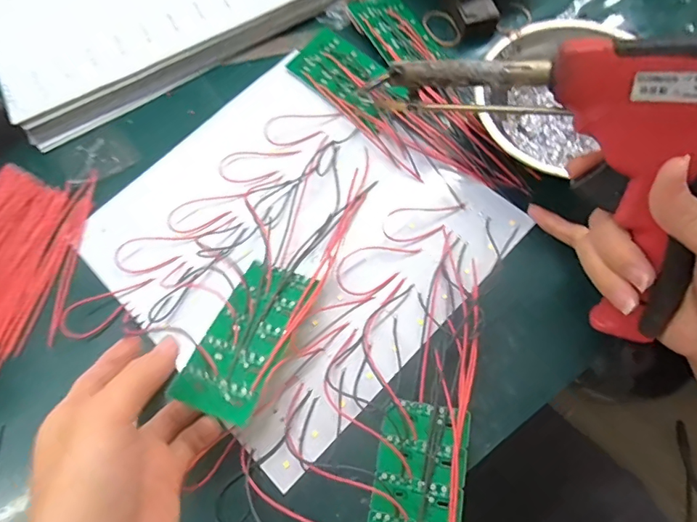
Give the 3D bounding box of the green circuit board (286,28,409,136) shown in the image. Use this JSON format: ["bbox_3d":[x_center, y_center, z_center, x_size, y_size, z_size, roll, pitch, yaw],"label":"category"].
[{"bbox_3d":[-0.001,-0.143,0.366,0.047,0.006,0.099,-41,73,-12],"label":"green circuit board"}]

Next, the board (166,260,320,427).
[{"bbox_3d":[-0.057,0.041,0.274,0.045,0.006,0.097,19,54,9],"label":"board"}]

